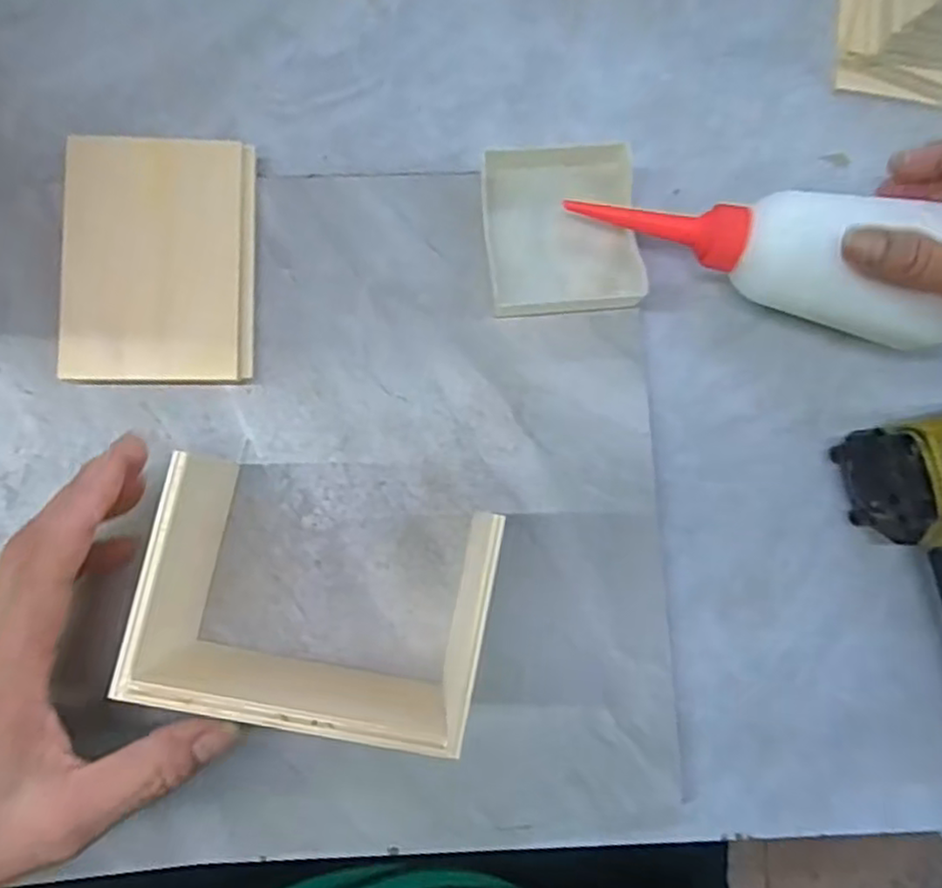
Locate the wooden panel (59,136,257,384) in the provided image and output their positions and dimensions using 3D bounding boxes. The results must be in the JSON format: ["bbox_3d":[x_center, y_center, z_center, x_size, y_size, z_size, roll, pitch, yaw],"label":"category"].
[{"bbox_3d":[-0.136,-0.080,0.309,0.077,0.019,0.106,0,84,-6],"label":"wooden panel"}]

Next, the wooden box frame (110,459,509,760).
[{"bbox_3d":[-0.057,0.060,0.274,0.117,0.076,0.082,12,83,-4],"label":"wooden box frame"}]

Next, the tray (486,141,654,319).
[{"bbox_3d":[0.043,-0.099,0.330,0.072,0.023,0.077,-7,85,-6],"label":"tray"}]

